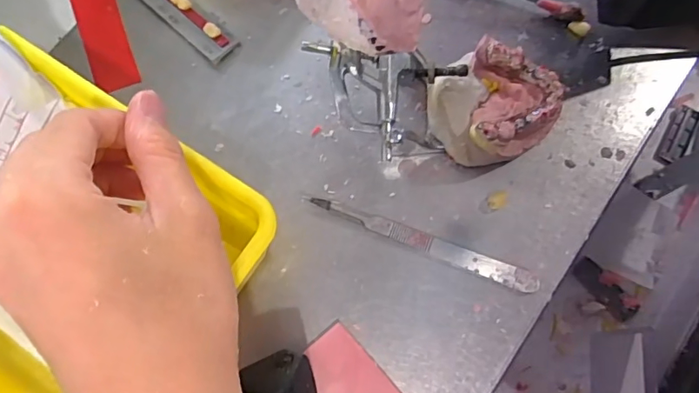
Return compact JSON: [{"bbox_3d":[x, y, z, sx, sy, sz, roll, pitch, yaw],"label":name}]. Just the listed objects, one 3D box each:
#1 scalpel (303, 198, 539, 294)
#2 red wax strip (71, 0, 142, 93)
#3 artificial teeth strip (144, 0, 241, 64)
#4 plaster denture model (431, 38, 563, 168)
[{"bbox_3d":[0.040,0.025,0.277,0.131,0.006,0.011,20,77,4],"label":"scalpel"},{"bbox_3d":[-0.153,-0.104,0.312,0.027,0.004,0.082,-20,77,-5],"label":"red wax strip"},{"bbox_3d":[-0.104,-0.112,0.308,0.079,0.012,0.019,40,79,9],"label":"artificial teeth strip"},{"bbox_3d":[0.081,-0.051,0.282,0.061,0.034,0.068,43,79,9],"label":"plaster denture model"}]

